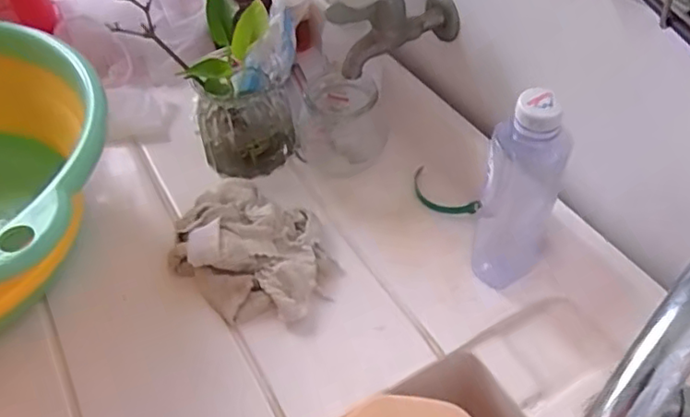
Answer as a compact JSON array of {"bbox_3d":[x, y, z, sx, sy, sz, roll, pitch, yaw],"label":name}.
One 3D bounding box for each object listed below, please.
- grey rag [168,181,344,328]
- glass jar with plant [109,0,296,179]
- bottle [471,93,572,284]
[{"bbox_3d":[-0.083,0.031,0.547,0.161,0.041,0.123,34,59,28],"label":"grey rag"},{"bbox_3d":[-0.118,-0.114,0.597,0.119,0.160,0.094,-19,51,-12],"label":"glass jar with plant"},{"bbox_3d":[0.135,-0.006,0.486,0.059,0.187,0.041,16,52,17],"label":"bottle"}]

